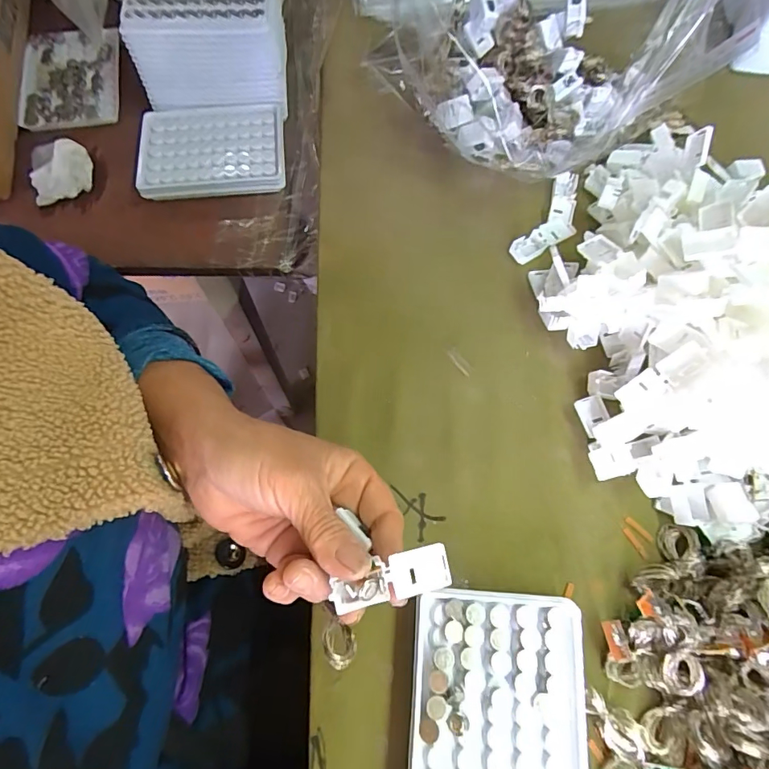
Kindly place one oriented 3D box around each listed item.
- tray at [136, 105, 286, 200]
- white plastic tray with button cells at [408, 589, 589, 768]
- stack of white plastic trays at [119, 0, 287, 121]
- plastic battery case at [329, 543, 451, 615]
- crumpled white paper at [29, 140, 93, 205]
[{"bbox_3d":[-0.160,-0.215,0.432,0.131,0.021,0.090,-5,71,-4],"label":"tray"},{"bbox_3d":[0.063,0.189,0.257,0.095,0.022,0.132,5,71,-1],"label":"white plastic tray with button cells"},{"bbox_3d":[-0.159,-0.320,0.421,0.128,0.062,0.104,-3,71,-3],"label":"stack of white plastic trays"},{"bbox_3d":[0.004,0.092,0.216,0.056,0.011,0.020,-17,73,-6],"label":"plastic battery case"},{"bbox_3d":[-0.293,-0.196,0.413,0.054,0.027,0.059,-24,74,-10],"label":"crumpled white paper"}]

